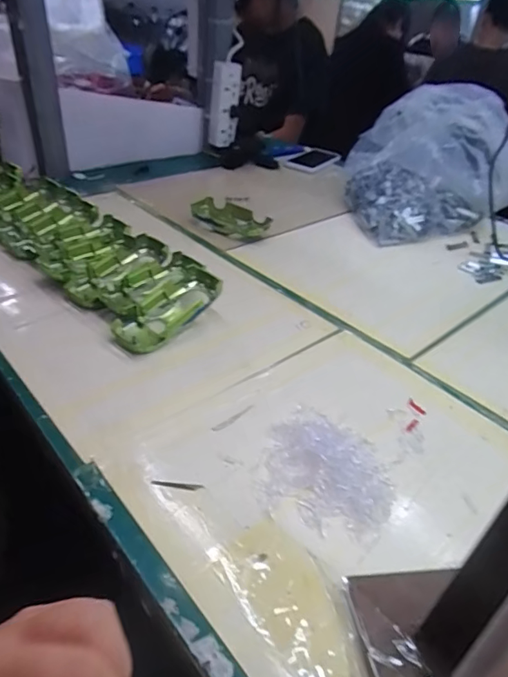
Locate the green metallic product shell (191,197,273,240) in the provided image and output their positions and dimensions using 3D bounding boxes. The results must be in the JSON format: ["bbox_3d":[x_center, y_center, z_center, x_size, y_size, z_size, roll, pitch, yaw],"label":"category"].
[{"bbox_3d":[-0.038,-0.188,0.761,0.130,0.032,0.061,24,40,23],"label":"green metallic product shell"}]

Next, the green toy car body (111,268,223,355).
[{"bbox_3d":[-0.095,-0.031,0.528,0.056,0.039,0.131,32,44,31],"label":"green toy car body"}]

